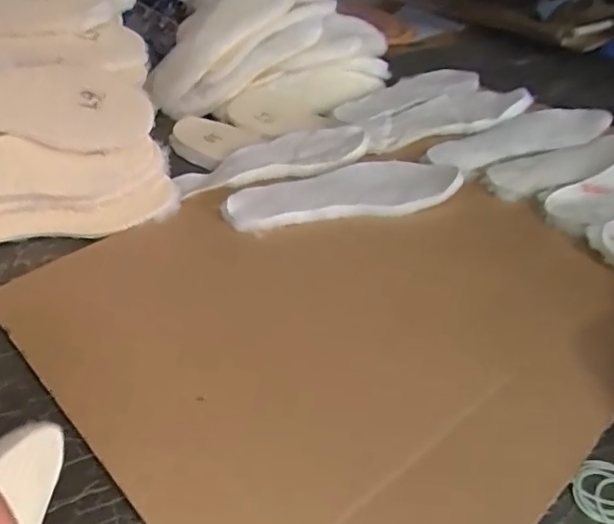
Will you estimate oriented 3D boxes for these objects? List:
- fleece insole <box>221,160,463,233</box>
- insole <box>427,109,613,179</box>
[{"bbox_3d":[0.042,-0.090,0.684,0.278,0.023,0.098,-7,45,-3],"label":"fleece insole"},{"bbox_3d":[0.290,-0.173,0.774,0.275,0.012,0.098,-20,43,-19],"label":"insole"}]

